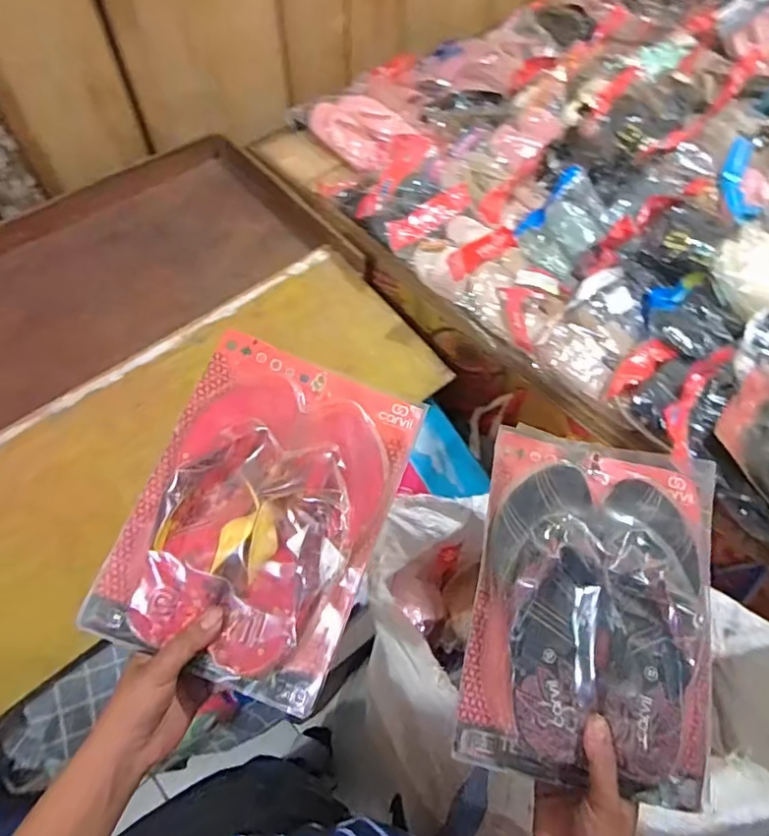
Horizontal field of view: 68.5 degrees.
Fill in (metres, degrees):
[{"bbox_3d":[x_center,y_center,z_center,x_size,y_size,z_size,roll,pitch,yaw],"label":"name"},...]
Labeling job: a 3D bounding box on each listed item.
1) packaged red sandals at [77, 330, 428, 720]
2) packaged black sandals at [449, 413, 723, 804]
[{"bbox_3d":[-0.105,0.076,0.495,0.205,0.048,0.286,22,72,1],"label":"packaged red sandals"},{"bbox_3d":[0.189,0.151,0.491,0.206,0.073,0.291,12,59,3],"label":"packaged black sandals"}]

